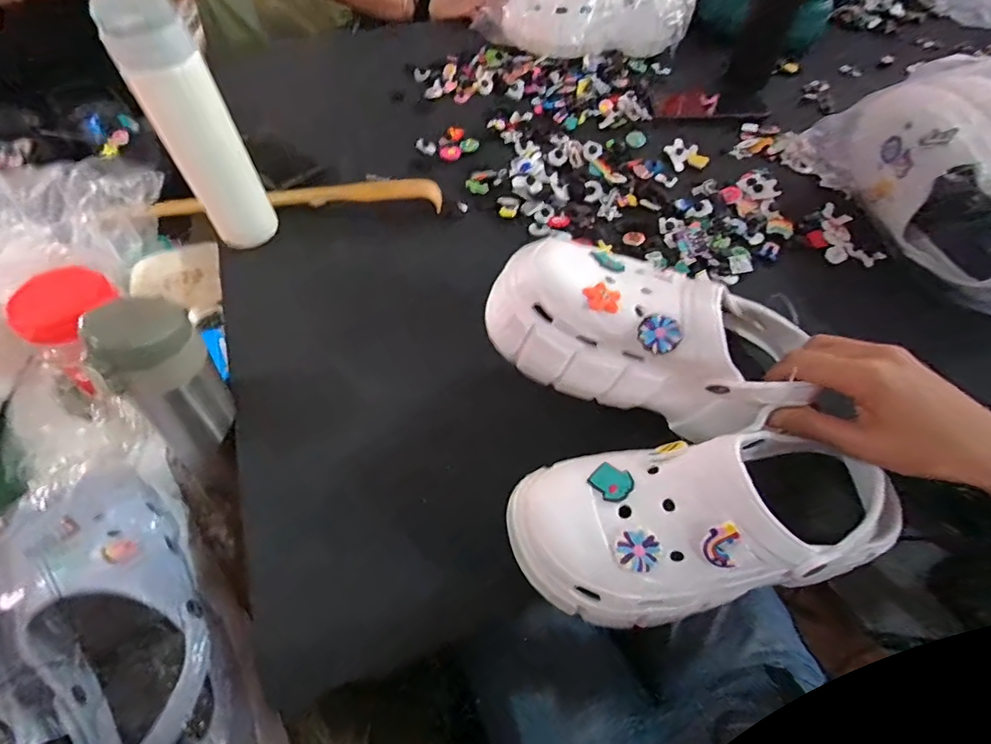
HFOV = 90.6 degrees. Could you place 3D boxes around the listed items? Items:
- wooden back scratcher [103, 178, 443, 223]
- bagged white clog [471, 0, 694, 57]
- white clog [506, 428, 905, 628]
[{"bbox_3d":[-0.255,-0.203,0.580,0.381,0.031,0.038,-4,55,-3],"label":"wooden back scratcher"},{"bbox_3d":[0.150,-0.606,0.805,0.349,0.148,0.193,5,55,3],"label":"bagged white clog"},{"bbox_3d":[0.137,0.091,0.302,0.242,0.086,0.096,-6,56,-5],"label":"white clog"}]

